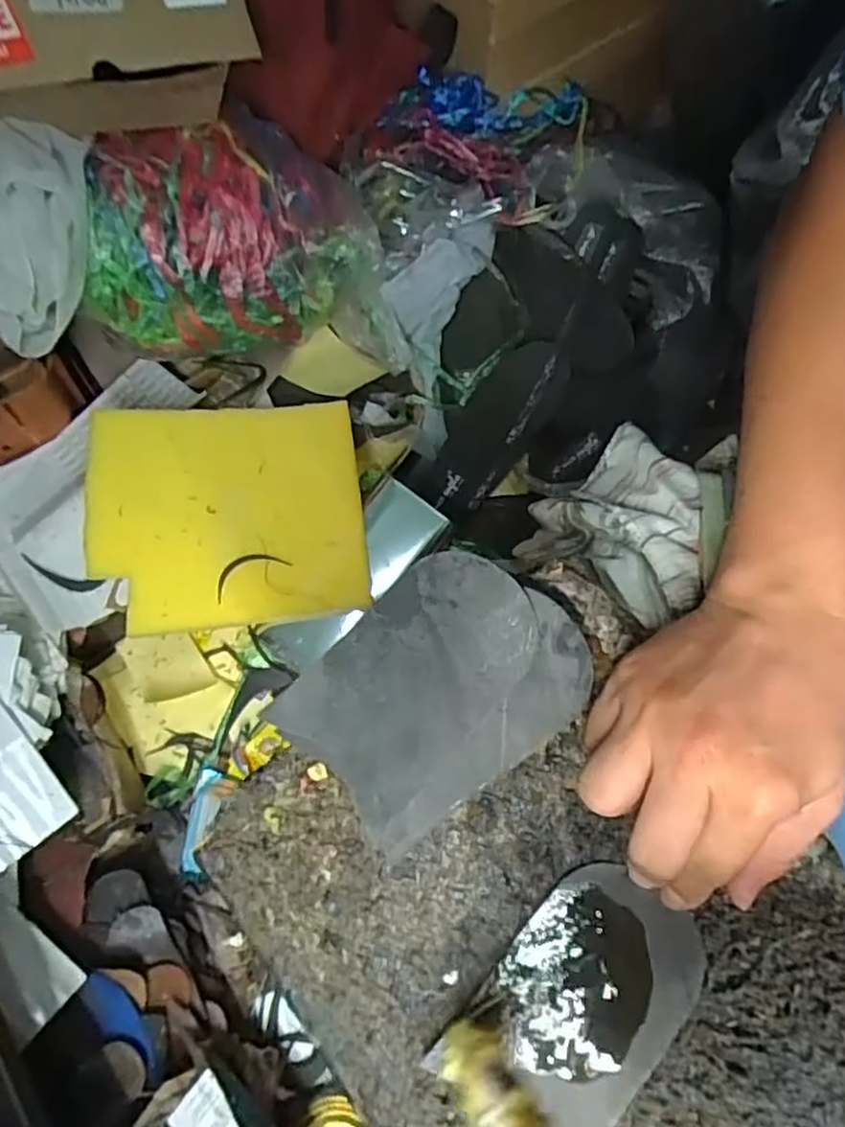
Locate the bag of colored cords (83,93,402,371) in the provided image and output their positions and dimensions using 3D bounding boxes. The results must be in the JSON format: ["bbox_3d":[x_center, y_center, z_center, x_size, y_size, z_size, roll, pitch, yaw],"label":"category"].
[{"bbox_3d":[-0.186,-0.326,0.688,0.271,0.191,0.171,-8,75,-3],"label":"bag of colored cords"}]

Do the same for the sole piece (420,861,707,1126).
[{"bbox_3d":[0.072,0.195,0.301,0.075,0.007,0.110,35,87,13],"label":"sole piece"}]

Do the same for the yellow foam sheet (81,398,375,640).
[{"bbox_3d":[-0.202,-0.054,0.701,0.273,0.014,0.232,-5,80,-4],"label":"yellow foam sheet"}]

